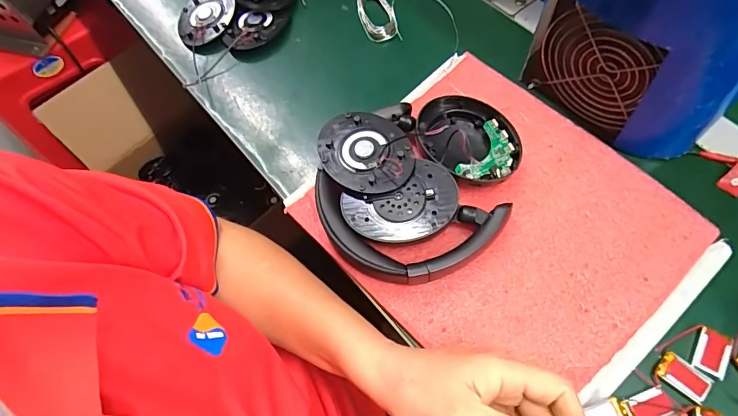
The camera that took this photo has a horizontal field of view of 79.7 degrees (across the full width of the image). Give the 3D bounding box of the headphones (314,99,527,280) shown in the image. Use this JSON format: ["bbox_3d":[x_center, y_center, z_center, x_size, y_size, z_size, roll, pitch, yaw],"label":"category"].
[{"bbox_3d":[0.043,-0.022,0.360,0.166,0.035,0.144,-18,64,-3],"label":"headphones"}]

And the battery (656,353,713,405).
[{"bbox_3d":[0.217,0.116,0.303,0.032,0.004,0.019,39,74,21],"label":"battery"}]

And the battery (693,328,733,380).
[{"bbox_3d":[0.241,0.101,0.308,0.020,0.004,0.030,28,70,17],"label":"battery"}]

